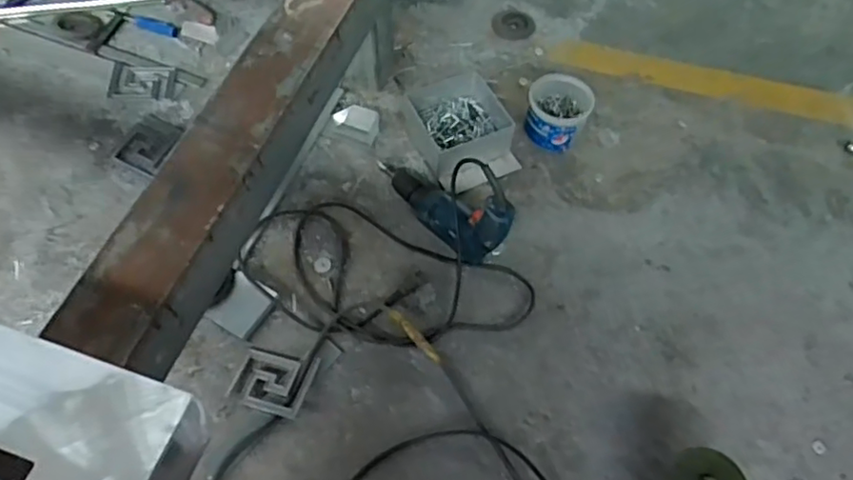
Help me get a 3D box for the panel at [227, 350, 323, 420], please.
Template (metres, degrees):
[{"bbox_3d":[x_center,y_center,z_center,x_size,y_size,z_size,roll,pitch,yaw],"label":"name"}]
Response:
[{"bbox_3d":[-0.228,0.208,0.922,0.112,0.024,0.089,17,61,5],"label":"panel"}]

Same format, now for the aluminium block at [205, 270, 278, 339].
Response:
[{"bbox_3d":[-0.287,0.103,0.978,0.079,0.018,0.087,30,62,12],"label":"aluminium block"}]

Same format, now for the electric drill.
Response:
[{"bbox_3d":[0.024,-0.084,0.998,0.070,0.207,0.271,-28,66,-19],"label":"electric drill"}]

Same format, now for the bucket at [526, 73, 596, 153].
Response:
[{"bbox_3d":[0.238,-0.236,1.139,0.115,0.080,0.122,2,60,-3],"label":"bucket"}]

